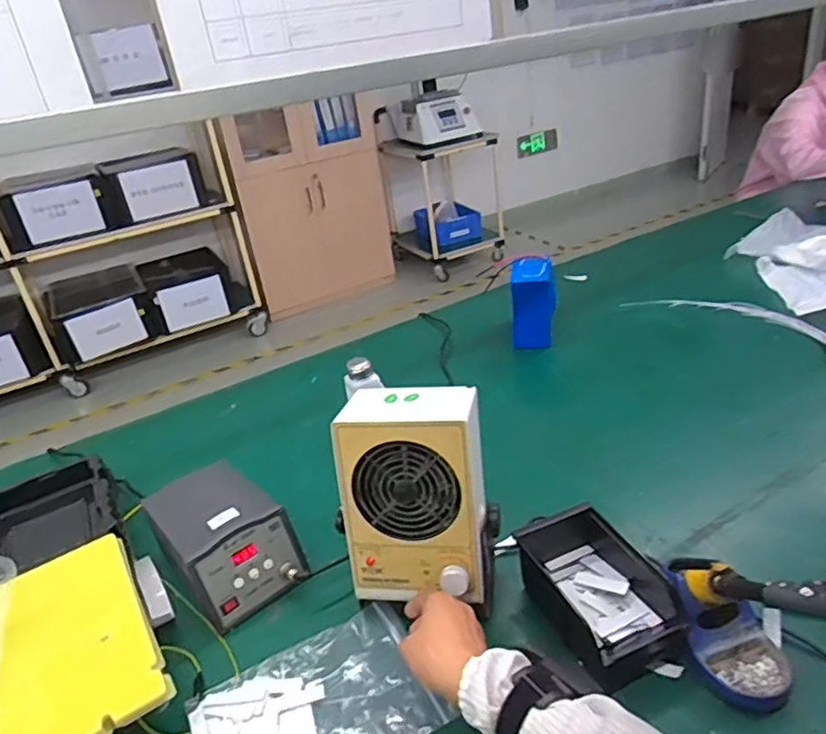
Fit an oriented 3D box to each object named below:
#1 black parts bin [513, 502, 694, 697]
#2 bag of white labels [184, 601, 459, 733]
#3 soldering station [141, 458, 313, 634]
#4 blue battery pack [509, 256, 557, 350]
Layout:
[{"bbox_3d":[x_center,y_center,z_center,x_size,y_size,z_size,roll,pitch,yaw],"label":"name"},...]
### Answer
[{"bbox_3d":[0.196,0.232,0.683,0.121,0.067,0.195,-17,30,-15],"label":"black parts bin"},{"bbox_3d":[-0.101,0.338,0.620,0.221,0.013,0.165,-21,31,-21],"label":"bag of white labels"},{"bbox_3d":[-0.237,0.214,0.789,0.138,0.097,0.193,-25,33,-27],"label":"soldering station"},{"bbox_3d":[0.240,-0.123,1.251,0.086,0.174,0.112,-3,29,11],"label":"blue battery pack"}]

